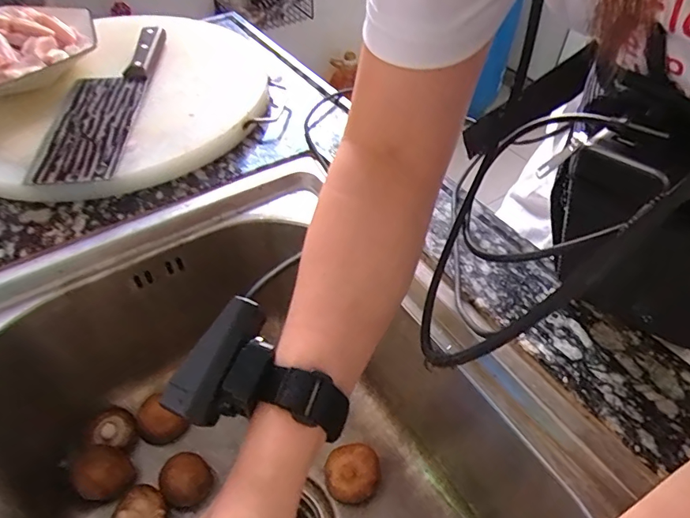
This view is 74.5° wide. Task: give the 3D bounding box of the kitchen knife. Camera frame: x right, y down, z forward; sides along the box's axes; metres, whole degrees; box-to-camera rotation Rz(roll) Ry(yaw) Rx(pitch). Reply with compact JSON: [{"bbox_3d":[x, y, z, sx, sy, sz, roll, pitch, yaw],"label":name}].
[{"bbox_3d":[-0.257,-0.184,0.496,0.077,0.024,0.283,0,50,-2],"label":"kitchen knife"}]

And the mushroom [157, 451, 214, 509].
[{"bbox_3d":[-0.153,0.210,0.432,0.048,0.024,0.043,32,56,23],"label":"mushroom"}]

